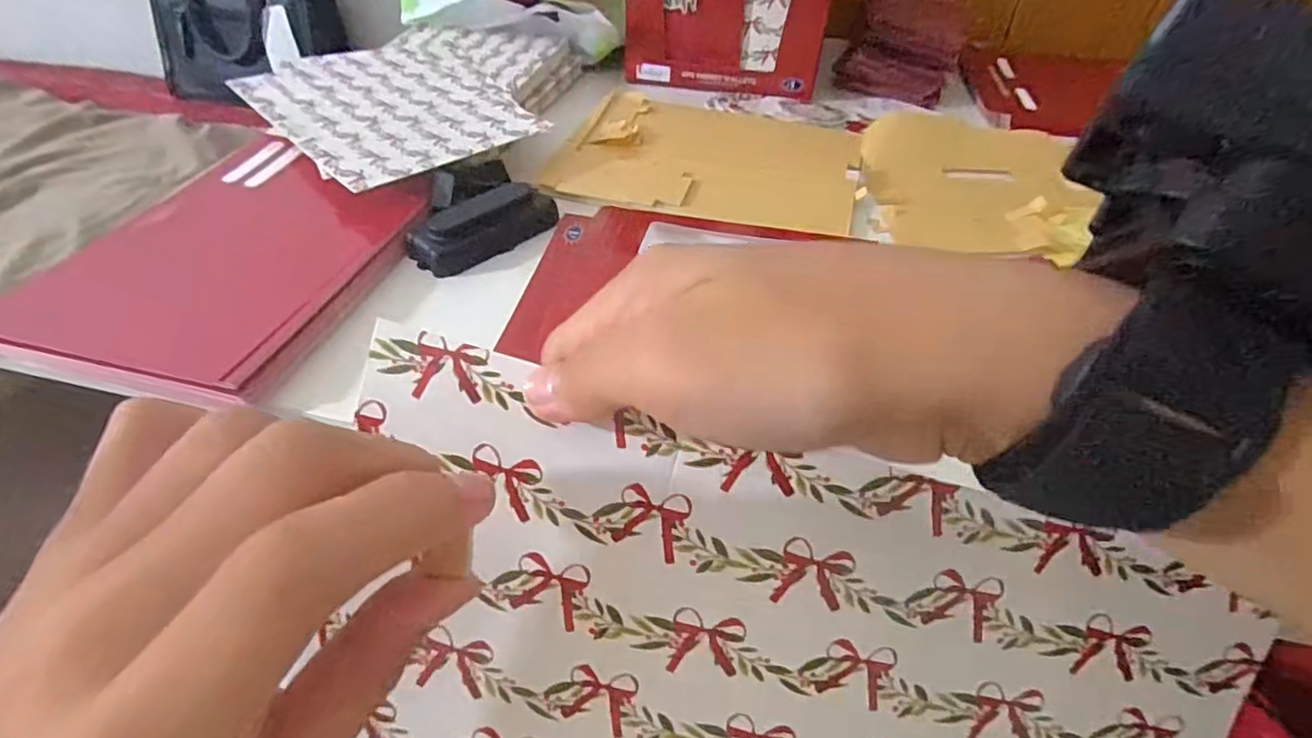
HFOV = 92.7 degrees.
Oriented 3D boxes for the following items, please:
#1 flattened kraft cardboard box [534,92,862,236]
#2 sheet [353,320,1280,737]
[{"bbox_3d":[0.045,-0.184,0.534,0.246,0.010,0.170,11,52,14],"label":"flattened kraft cardboard box"},{"bbox_3d":[0.029,0.104,0.177,0.248,0.170,0.011,16,8,-3],"label":"sheet"}]

